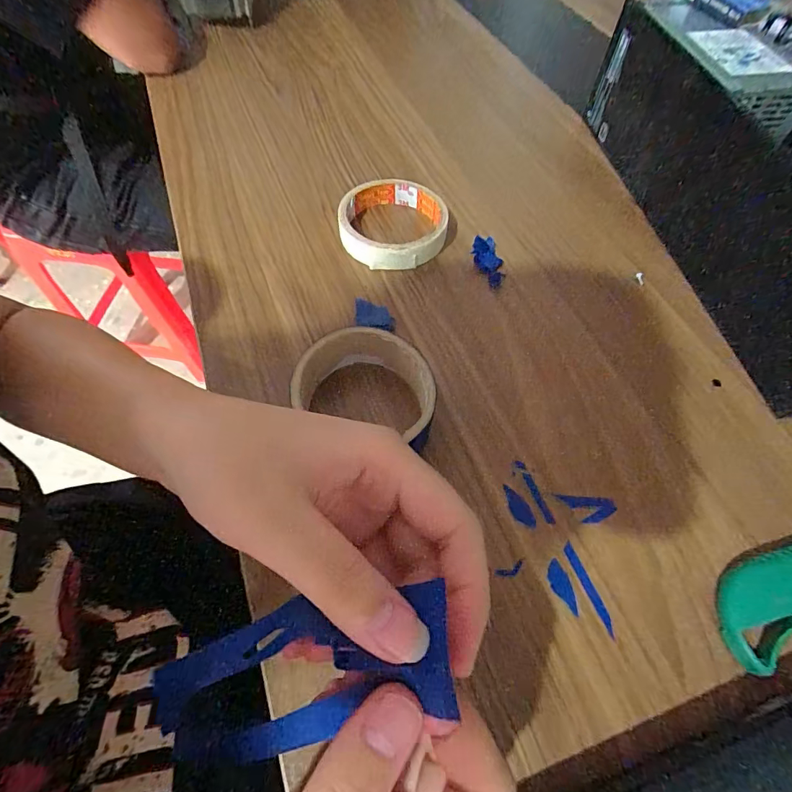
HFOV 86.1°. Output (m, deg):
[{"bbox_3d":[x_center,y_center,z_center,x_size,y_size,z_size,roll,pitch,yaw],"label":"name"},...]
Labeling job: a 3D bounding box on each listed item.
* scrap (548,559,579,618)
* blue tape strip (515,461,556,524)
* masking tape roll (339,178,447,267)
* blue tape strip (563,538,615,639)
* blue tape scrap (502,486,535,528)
[{"bbox_3d":[0.089,0.102,0.227,0.011,0.004,0.027,-12,59,-8],"label":"scrap"},{"bbox_3d":[0.082,0.056,0.251,0.005,0.004,0.039,-20,61,-10],"label":"blue tape strip"},{"bbox_3d":[-0.002,-0.142,0.350,0.085,0.028,0.083,0,62,-1],"label":"masking tape roll"},{"bbox_3d":[0.104,0.103,0.227,0.006,0.004,0.047,-15,61,-15],"label":"blue tape strip"},{"bbox_3d":[0.071,0.065,0.248,0.011,0.004,0.027,-33,68,-13],"label":"blue tape scrap"}]

